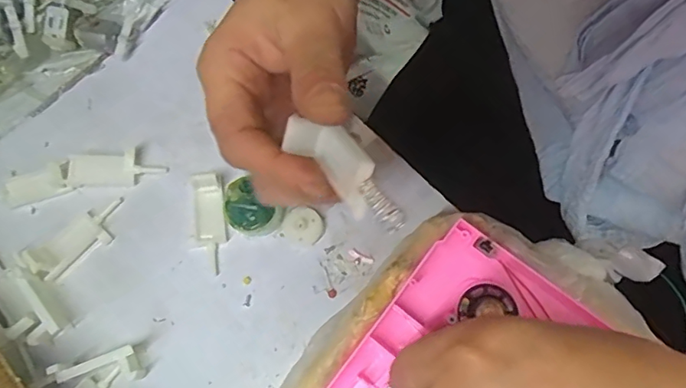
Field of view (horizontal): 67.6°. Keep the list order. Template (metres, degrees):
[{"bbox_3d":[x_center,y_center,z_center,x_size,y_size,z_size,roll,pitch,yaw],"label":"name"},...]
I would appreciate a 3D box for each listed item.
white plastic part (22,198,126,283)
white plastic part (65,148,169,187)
[{"bbox_3d":[-0.155,0.024,0.299,0.056,0.019,0.023,-41,75,-11],"label":"white plastic part"},{"bbox_3d":[-0.139,-0.016,0.314,0.058,0.011,0.020,-5,72,1],"label":"white plastic part"}]

